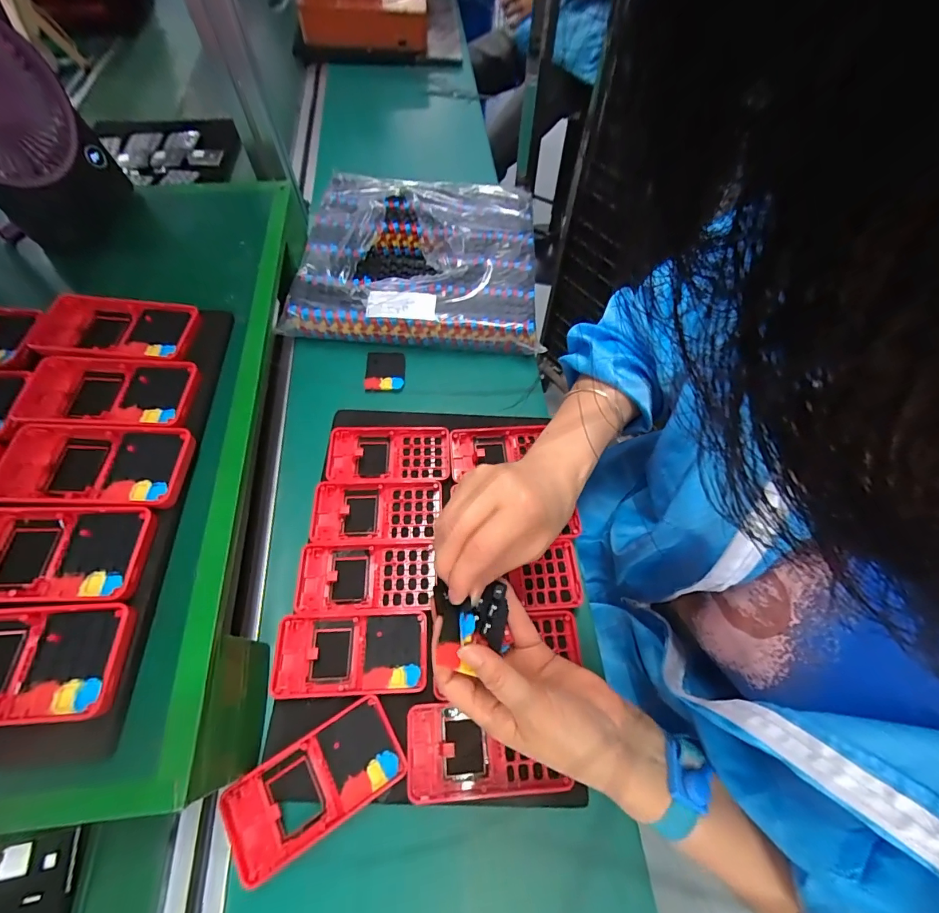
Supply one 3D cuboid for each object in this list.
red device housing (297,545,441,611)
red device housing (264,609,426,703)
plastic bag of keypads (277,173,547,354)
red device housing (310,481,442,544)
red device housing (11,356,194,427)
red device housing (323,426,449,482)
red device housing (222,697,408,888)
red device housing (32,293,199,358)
[{"bbox_3d":[-0.092,0.108,0.380,0.119,0.013,0.059,-1,63,-2],"label":"red device housing"},{"bbox_3d":[-0.098,0.163,0.352,0.124,0.018,0.061,-1,63,-3],"label":"red device housing"},{"bbox_3d":[-0.063,-0.270,0.558,0.296,0.056,0.276,4,63,0],"label":"plastic bag of keypads"},{"bbox_3d":[-0.089,0.053,0.409,0.120,0.012,0.060,-1,63,-3],"label":"red device housing"},{"bbox_3d":[-0.290,-0.051,0.339,0.129,0.012,0.062,1,63,-1],"label":"red device housing"},{"bbox_3d":[-0.084,0.000,0.442,0.124,0.022,0.061,-2,63,-3],"label":"red device housing"},{"bbox_3d":[-0.113,0.238,0.308,0.125,0.006,0.062,-29,67,-15],"label":"red device housing"},{"bbox_3d":[-0.308,-0.112,0.370,0.141,0.012,0.064,4,63,0],"label":"red device housing"}]

